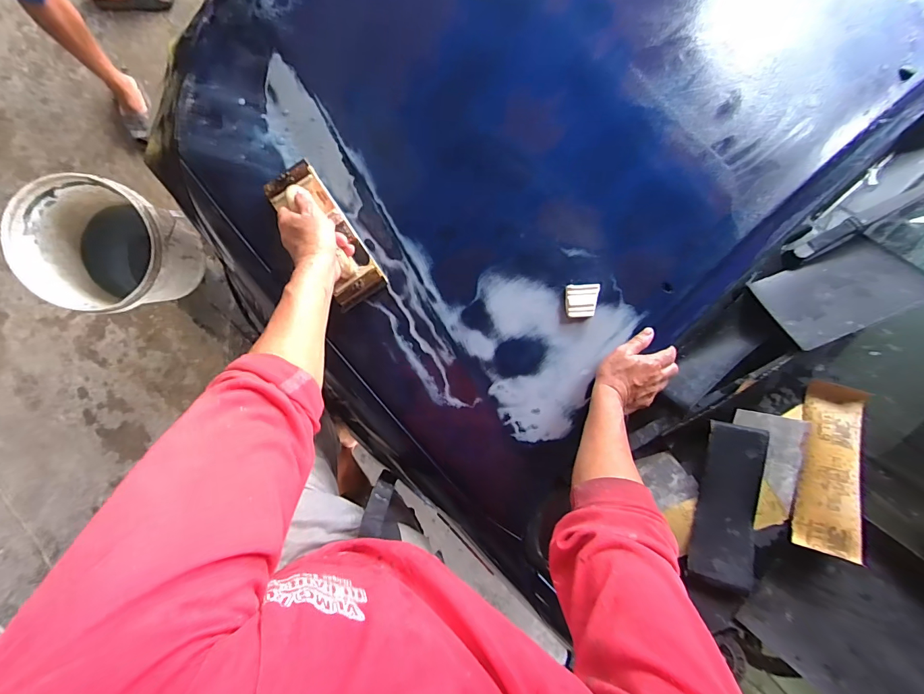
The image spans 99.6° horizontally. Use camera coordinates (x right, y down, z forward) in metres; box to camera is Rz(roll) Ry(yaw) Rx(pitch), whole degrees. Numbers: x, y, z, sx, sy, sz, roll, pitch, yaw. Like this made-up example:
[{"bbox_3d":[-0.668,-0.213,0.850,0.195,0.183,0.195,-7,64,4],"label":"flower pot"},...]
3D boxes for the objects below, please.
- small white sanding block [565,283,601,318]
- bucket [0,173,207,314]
[{"bbox_3d":[0.188,-0.072,0.612,0.051,0.013,0.050,-1,98,-9],"label":"small white sanding block"},{"bbox_3d":[-0.897,-0.250,1.065,0.307,0.326,0.301,-1,98,-9],"label":"bucket"}]

